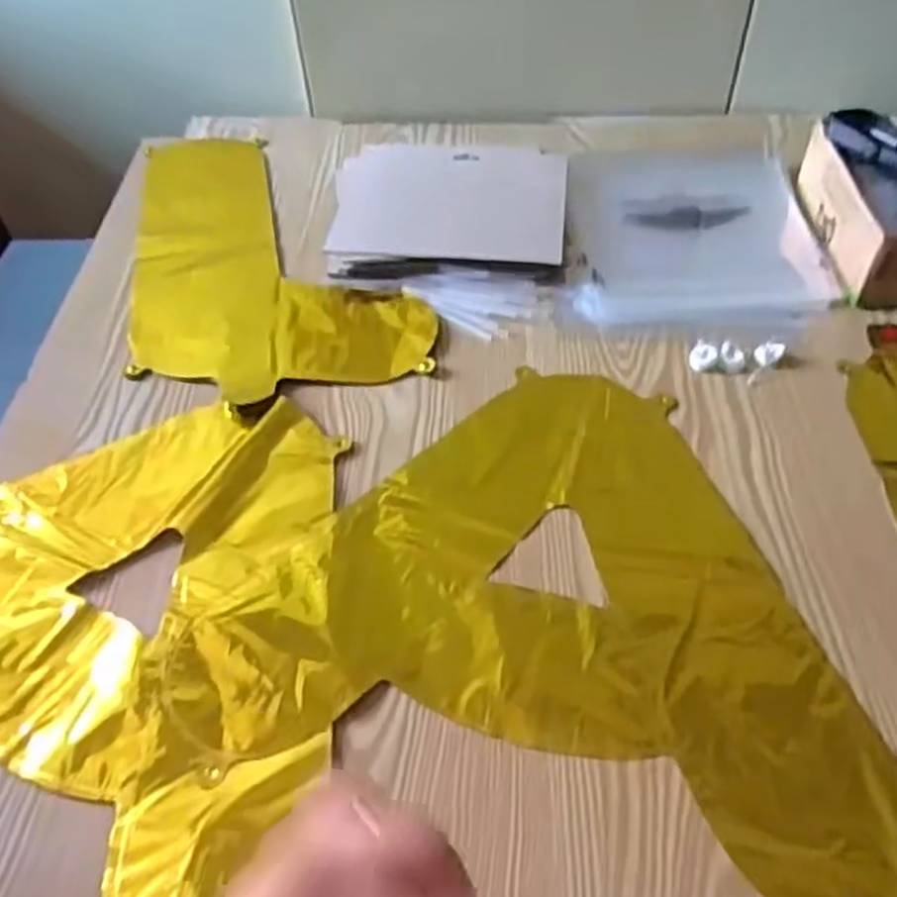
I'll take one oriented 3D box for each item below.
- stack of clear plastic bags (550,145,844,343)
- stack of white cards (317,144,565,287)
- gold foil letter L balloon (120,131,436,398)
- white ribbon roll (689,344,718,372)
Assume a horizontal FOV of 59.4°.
[{"bbox_3d":[0.216,-0.196,0.701,0.215,0.017,0.254,5,50,7],"label":"stack of clear plastic bags"},{"bbox_3d":[0.000,-0.217,0.705,0.203,0.027,0.169,2,50,5],"label":"stack of white cards"},{"bbox_3d":[-0.168,-0.189,0.719,0.231,0.010,0.396,-13,50,-8],"label":"gold foil letter L balloon"},{"bbox_3d":[0.195,-0.070,0.601,0.020,0.008,0.026,17,53,16],"label":"white ribbon roll"}]

